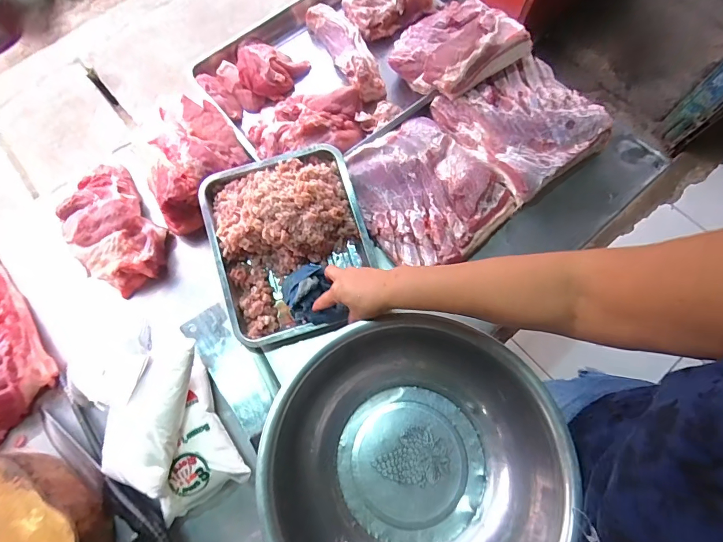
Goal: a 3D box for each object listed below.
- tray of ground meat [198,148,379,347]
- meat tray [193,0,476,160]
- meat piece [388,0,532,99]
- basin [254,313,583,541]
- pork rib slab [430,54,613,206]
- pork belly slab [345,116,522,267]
[{"bbox_3d":[-0.121,-0.049,0.662,0.253,0.105,0.303,-14,71,-3],"label":"tray of ground meat"},{"bbox_3d":[-0.024,-0.454,0.807,0.568,0.109,0.394,-35,74,-10],"label":"meat tray"},{"bbox_3d":[0.178,-0.442,0.764,0.207,0.086,0.211,-35,74,-10],"label":"meat piece"},{"bbox_3d":[0.066,0.252,0.528,0.340,0.156,0.361,0,71,1],"label":"basin"},{"bbox_3d":[0.298,-0.284,0.725,0.233,0.040,0.250,-35,74,-10],"label":"pork rib slab"},{"bbox_3d":[0.110,-0.146,0.703,0.240,0.031,0.267,-39,74,-11],"label":"pork belly slab"}]

